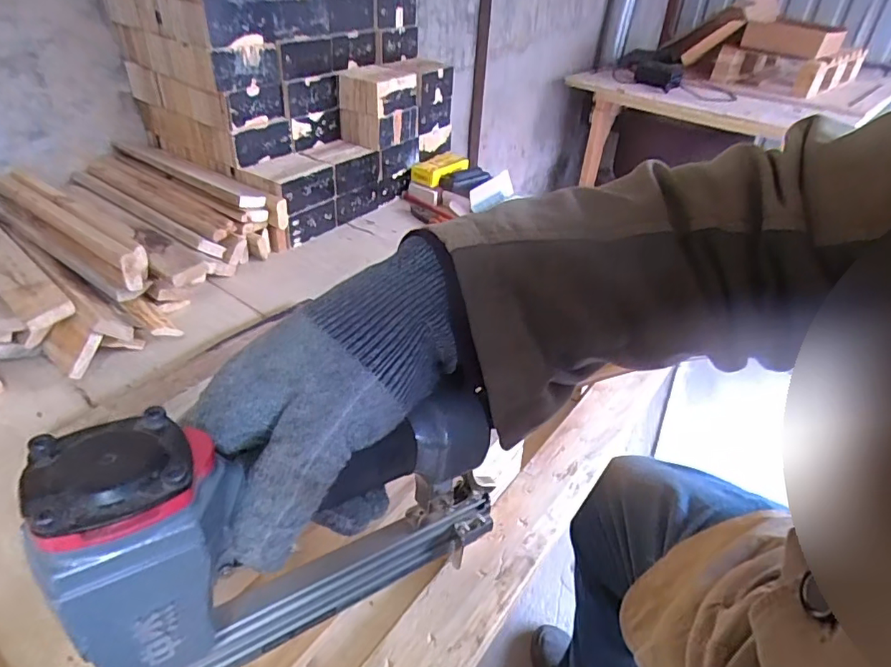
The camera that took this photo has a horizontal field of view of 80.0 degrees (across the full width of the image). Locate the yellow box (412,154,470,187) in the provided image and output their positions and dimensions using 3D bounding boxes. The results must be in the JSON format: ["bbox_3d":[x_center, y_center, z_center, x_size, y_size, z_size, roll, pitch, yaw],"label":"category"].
[{"bbox_3d":[-0.006,-0.325,1.056,0.123,0.033,0.051,-24,44,-32],"label":"yellow box"}]

